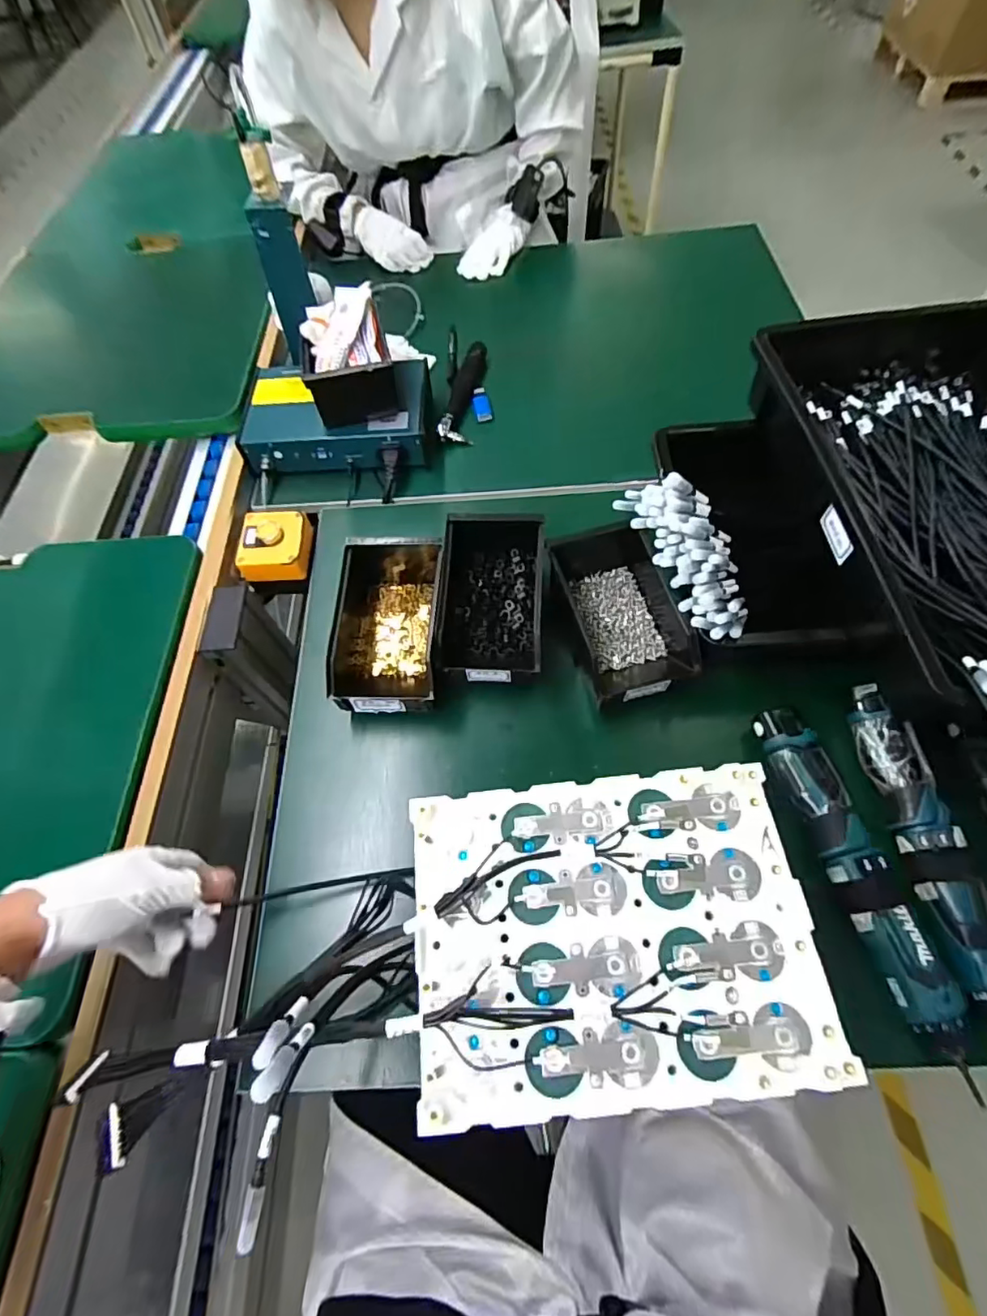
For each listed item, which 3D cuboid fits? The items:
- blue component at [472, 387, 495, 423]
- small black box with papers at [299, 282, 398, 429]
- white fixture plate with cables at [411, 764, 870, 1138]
[{"bbox_3d":[-0.016,-0.356,0.780,0.025,0.007,0.069,-10,61,-2],"label":"blue component"},{"bbox_3d":[-0.182,-0.377,0.703,0.102,0.079,0.150,-13,62,-3],"label":"small black box with papers"},{"bbox_3d":[0.070,0.160,0.337,0.231,0.021,0.171,-7,61,0],"label":"white fixture plate with cables"}]

